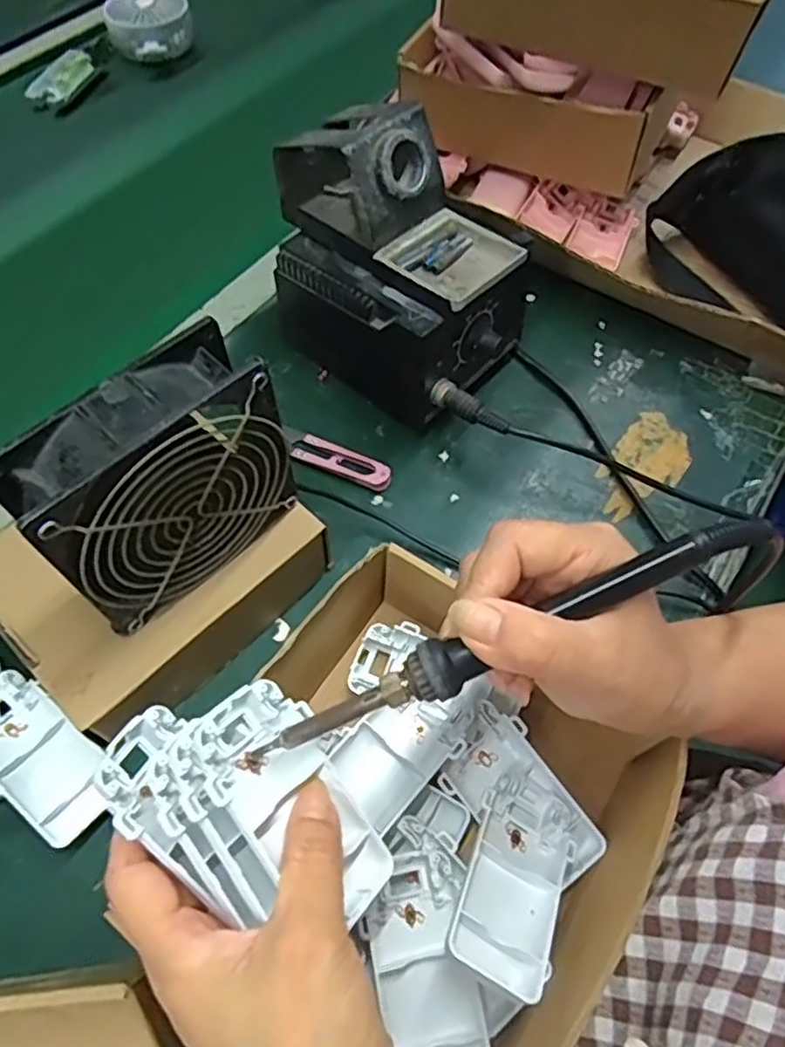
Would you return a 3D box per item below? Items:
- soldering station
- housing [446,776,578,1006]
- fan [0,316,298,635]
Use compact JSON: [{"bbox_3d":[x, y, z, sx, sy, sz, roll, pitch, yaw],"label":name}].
[{"bbox_3d":[0.005,-0.172,0.463,0.186,0.156,0.108,34,64,17],"label":"soldering station"},{"bbox_3d":[0.058,0.165,0.321,0.046,0.022,0.096,23,38,11],"label":"housing"},{"bbox_3d":[-0.109,-0.017,0.329,0.043,0.113,0.117,41,66,19],"label":"fan"}]

